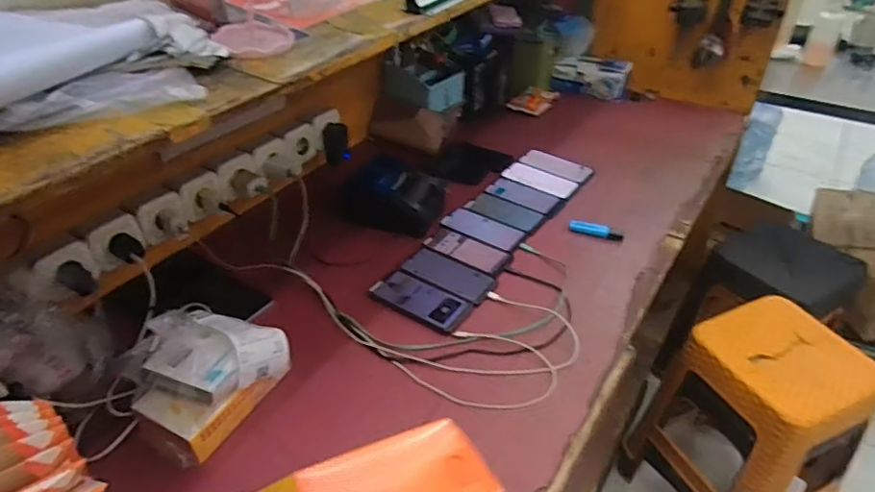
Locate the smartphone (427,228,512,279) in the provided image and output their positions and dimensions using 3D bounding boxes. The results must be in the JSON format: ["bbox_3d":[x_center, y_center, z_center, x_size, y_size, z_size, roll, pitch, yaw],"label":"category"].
[{"bbox_3d":[0.055,0.010,1.034,0.161,0.007,0.080,22,43,27],"label":"smartphone"}]

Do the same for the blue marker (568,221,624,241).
[{"bbox_3d":[0.309,-0.032,1.075,0.100,0.017,0.020,11,39,16],"label":"blue marker"}]

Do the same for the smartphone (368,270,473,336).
[{"bbox_3d":[-0.029,0.092,0.928,0.166,0.014,0.075,21,43,26],"label":"smartphone"}]

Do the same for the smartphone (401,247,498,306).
[{"bbox_3d":[0.018,0.051,0.978,0.169,0.012,0.082,22,43,27],"label":"smartphone"}]

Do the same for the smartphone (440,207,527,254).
[{"bbox_3d":[0.088,-0.034,1.093,0.169,0.010,0.076,26,45,31],"label":"smartphone"}]

